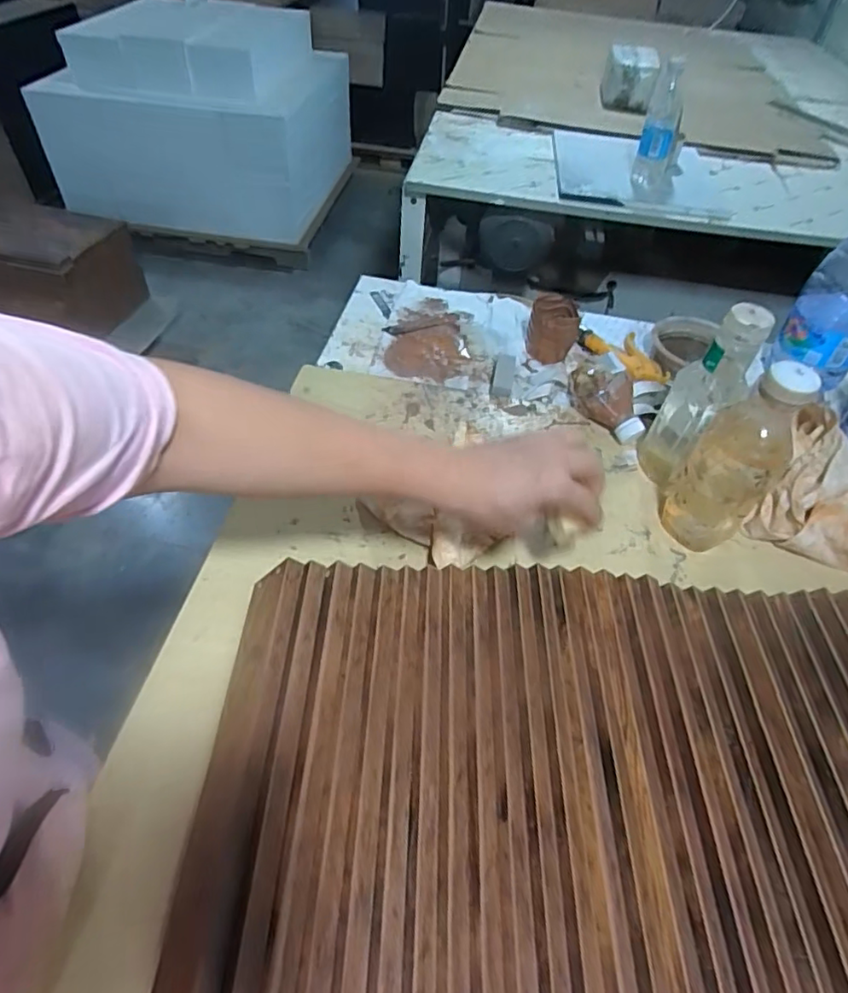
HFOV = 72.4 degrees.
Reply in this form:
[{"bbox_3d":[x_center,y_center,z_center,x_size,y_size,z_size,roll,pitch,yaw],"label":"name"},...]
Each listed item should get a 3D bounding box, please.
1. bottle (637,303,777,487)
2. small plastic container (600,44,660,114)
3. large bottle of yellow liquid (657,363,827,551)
[{"bbox_3d":[0.280,-0.098,0.596,0.057,0.206,0.062,16,51,8],"label":"bottle"},{"bbox_3d":[0.532,-1.083,1.508,0.133,0.123,0.159,15,51,7],"label":"small plastic container"},{"bbox_3d":[0.295,-0.035,0.544,0.074,0.211,0.070,33,55,20],"label":"large bottle of yellow liquid"}]

